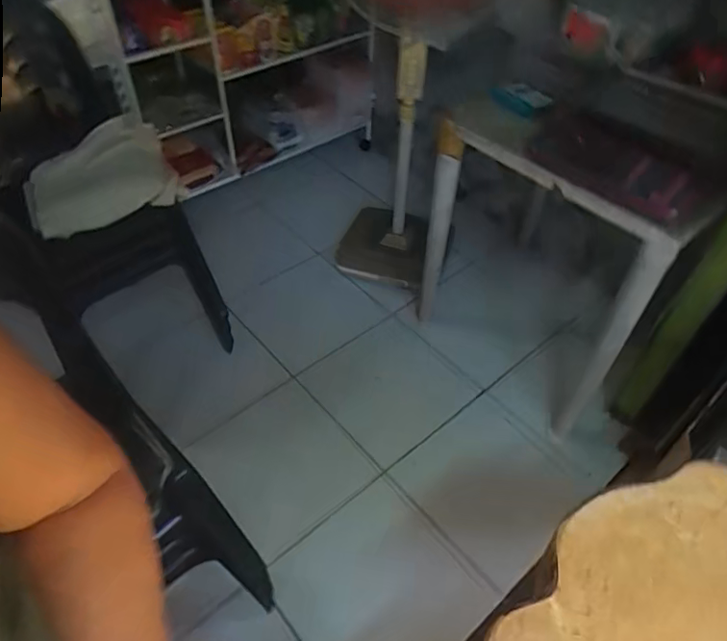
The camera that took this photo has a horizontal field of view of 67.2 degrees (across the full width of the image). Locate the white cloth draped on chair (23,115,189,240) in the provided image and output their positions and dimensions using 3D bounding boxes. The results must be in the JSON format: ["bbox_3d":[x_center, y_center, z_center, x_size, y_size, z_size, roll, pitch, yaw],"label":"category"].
[{"bbox_3d":[-0.632,-0.338,1.300,0.322,0.110,0.302,-24,53,-21],"label":"white cloth draped on chair"}]

